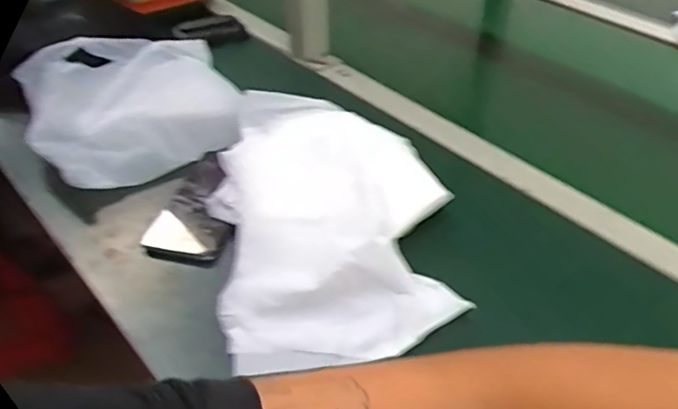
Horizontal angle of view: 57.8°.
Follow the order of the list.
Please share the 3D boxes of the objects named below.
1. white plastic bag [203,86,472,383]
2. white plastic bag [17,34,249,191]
[{"bbox_3d":[-0.009,0.003,0.599,0.208,0.068,0.316,-5,40,-4],"label":"white plastic bag"},{"bbox_3d":[-0.249,-0.126,0.736,0.231,0.066,0.248,-16,42,-17],"label":"white plastic bag"}]

